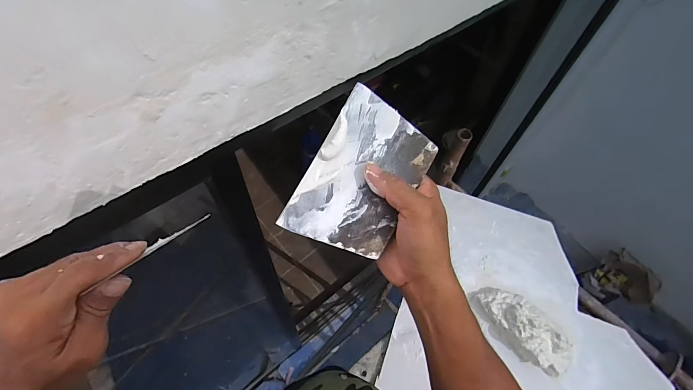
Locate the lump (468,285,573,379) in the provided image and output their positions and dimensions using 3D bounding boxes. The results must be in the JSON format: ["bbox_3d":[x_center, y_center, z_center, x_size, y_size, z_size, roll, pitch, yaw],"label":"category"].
[{"bbox_3d":[0.351,0.248,0.660,0.108,0.060,0.196,-31,64,-22],"label":"lump"}]

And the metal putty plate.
[{"bbox_3d":[0.015,-0.016,0.301,0.091,0.008,0.137,30,87,1],"label":"metal putty plate"}]

